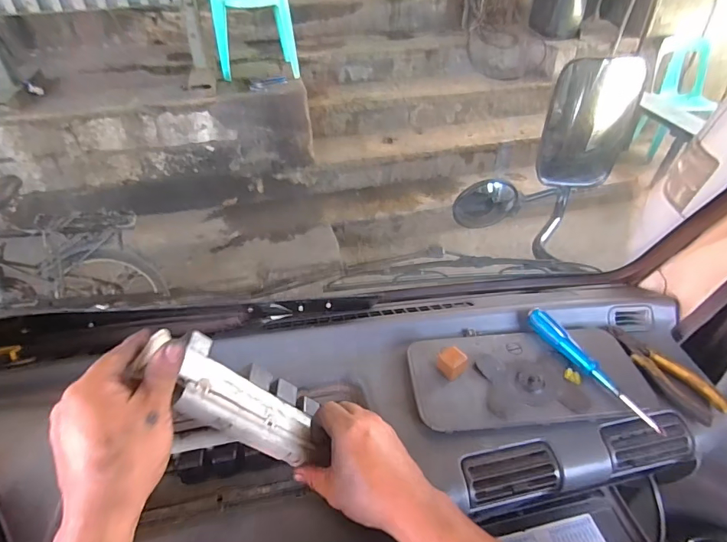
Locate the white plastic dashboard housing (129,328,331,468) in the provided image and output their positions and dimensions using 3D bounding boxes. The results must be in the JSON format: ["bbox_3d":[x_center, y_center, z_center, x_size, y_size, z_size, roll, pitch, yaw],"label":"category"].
[{"bbox_3d":[-0.124,0.129,0.452,0.038,0.207,0.080,-36,29,28],"label":"white plastic dashboard housing"}]

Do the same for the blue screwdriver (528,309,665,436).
[{"bbox_3d":[0.275,0.116,0.546,0.018,0.026,0.197,-18,43,-21],"label":"blue screwdriver"}]

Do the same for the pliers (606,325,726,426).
[{"bbox_3d":[0.375,0.124,0.563,0.052,0.012,0.150,-18,43,-20],"label":"pliers"}]

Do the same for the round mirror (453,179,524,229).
[{"bbox_3d":[0.276,-0.147,0.997,0.144,0.115,0.029,-2,40,-2],"label":"round mirror"}]

